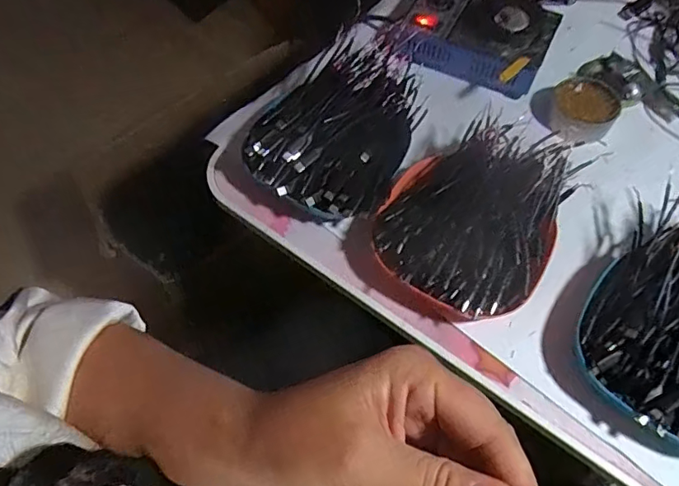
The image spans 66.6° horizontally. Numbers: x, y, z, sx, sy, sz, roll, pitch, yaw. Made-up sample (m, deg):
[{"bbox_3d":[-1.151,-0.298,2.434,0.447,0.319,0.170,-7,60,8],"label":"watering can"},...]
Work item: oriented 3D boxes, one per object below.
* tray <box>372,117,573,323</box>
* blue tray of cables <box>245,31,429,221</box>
[{"bbox_3d":[0.113,-0.024,0.432,0.135,0.063,0.183,28,65,15],"label":"tray"},{"bbox_3d":[0.002,-0.111,0.481,0.133,0.061,0.196,20,63,11],"label":"blue tray of cables"}]

